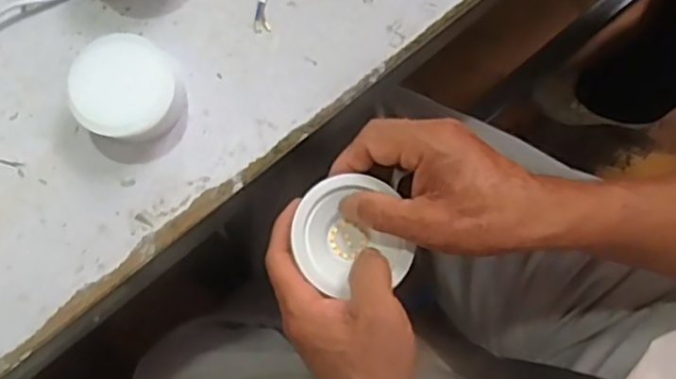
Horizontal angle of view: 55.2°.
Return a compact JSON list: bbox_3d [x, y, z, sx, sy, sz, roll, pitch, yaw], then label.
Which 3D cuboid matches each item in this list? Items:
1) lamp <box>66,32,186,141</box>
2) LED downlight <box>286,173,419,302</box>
[{"bbox_3d":[-0.129,-0.059,0.400,0.060,0.034,0.061,0,76,0],"label":"lamp"},{"bbox_3d":[0.008,0.026,0.383,0.064,0.024,0.063,-12,76,-3],"label":"LED downlight"}]

